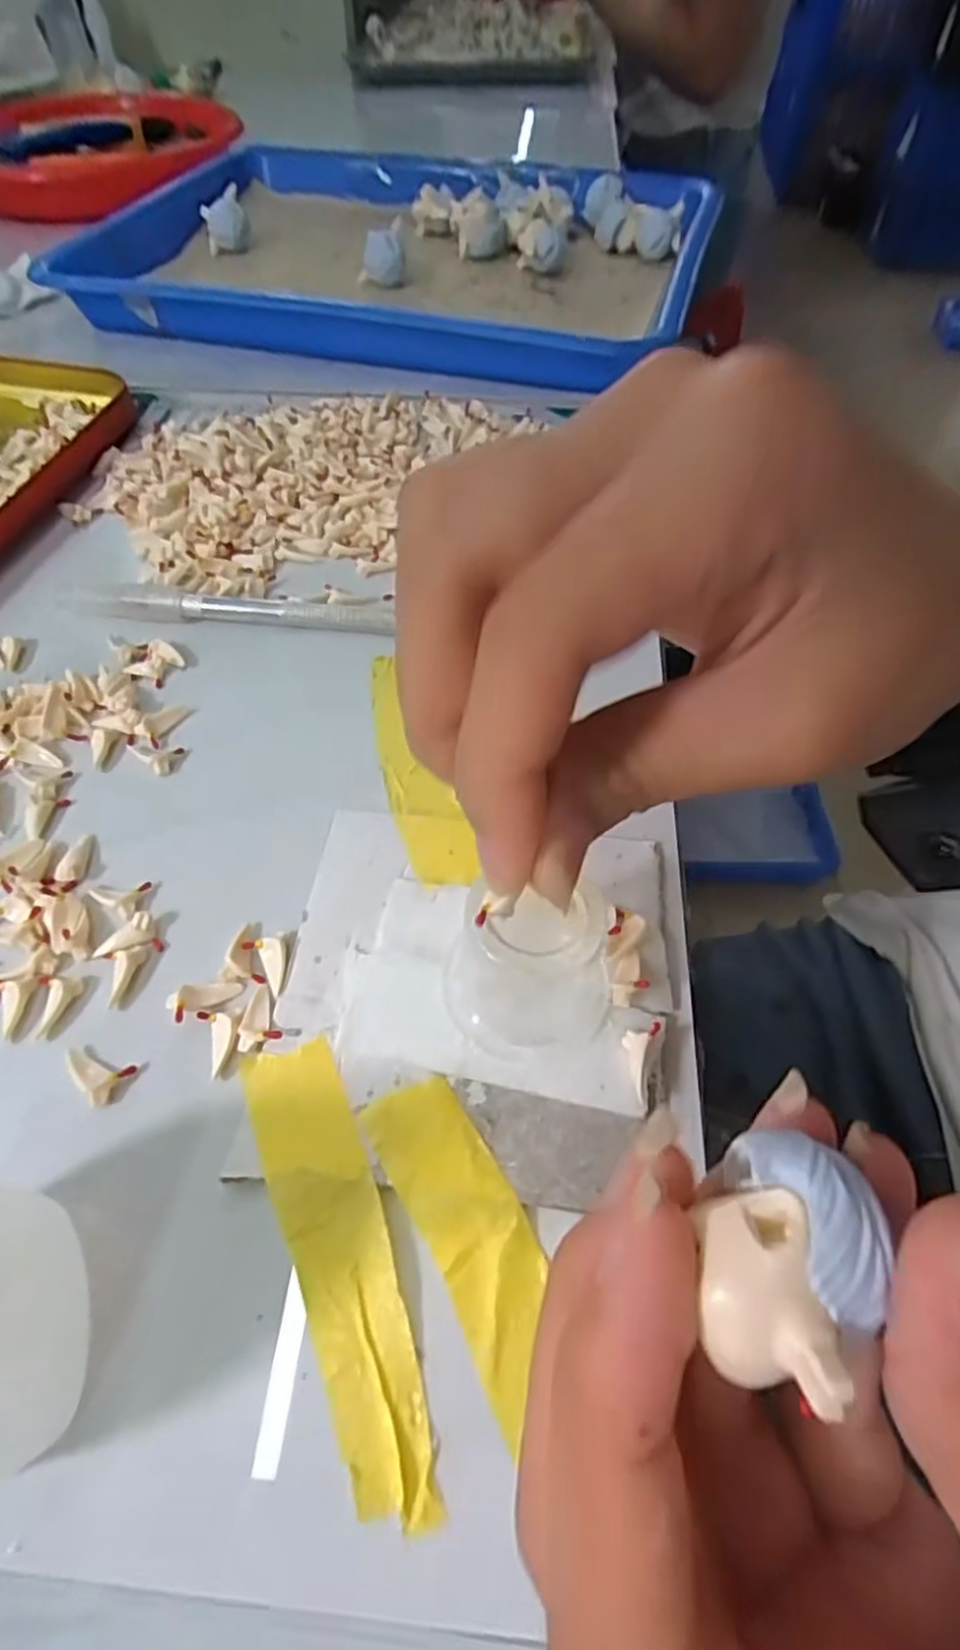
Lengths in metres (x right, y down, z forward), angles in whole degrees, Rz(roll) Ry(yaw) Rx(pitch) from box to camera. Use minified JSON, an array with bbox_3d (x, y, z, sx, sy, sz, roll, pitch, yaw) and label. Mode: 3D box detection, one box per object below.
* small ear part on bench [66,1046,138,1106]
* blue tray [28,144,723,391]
[{"bbox_3d":[-0.087,0.055,0.157,0.016,0.005,0.010,22,58,15],"label":"small ear part on bench"},{"bbox_3d":[-0.053,-0.336,0.410,0.333,0.029,0.246,15,57,11],"label":"blue tray"}]

